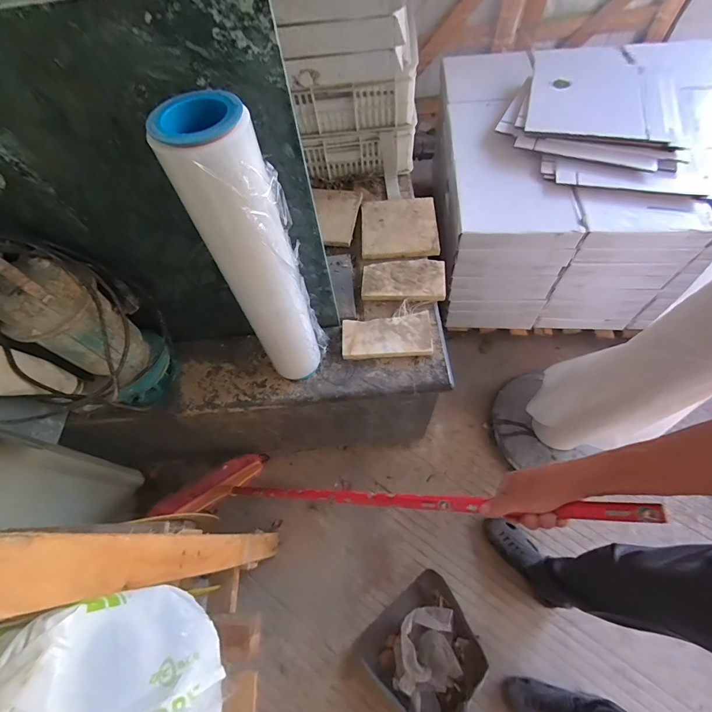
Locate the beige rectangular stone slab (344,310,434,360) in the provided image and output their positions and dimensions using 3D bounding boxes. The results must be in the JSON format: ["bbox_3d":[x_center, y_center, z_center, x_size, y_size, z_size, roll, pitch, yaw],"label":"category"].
[{"bbox_3d":[0.070,-0.044,0.824,0.200,0.023,0.104,-5,63,0],"label":"beige rectangular stone slab"}]

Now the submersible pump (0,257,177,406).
[{"bbox_3d":[-0.463,-0.024,0.662,0.158,0.355,0.148,32,68,17],"label":"submersible pump"}]

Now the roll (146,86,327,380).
[{"bbox_3d":[-0.141,-0.128,0.573,0.117,0.478,0.112,-24,64,-10],"label":"roll"}]

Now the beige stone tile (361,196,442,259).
[{"bbox_3d":[0.118,-0.356,0.982,0.201,0.025,0.211,0,63,2],"label":"beige stone tile"}]

